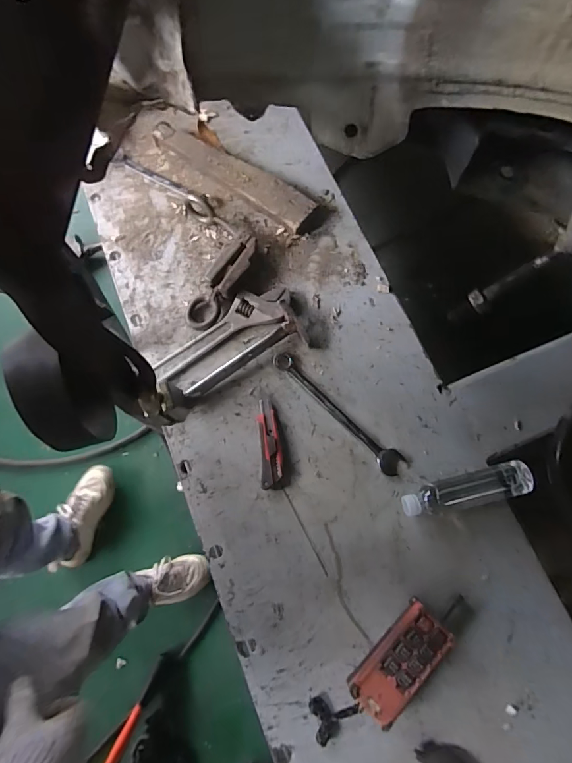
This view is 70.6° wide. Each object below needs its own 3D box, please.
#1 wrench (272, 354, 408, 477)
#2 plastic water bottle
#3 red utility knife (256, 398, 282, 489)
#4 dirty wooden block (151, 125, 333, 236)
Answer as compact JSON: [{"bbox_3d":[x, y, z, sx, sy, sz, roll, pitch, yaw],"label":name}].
[{"bbox_3d":[0.087,0.055,0.720,0.293,0.010,0.043,42,77,9],"label":"wrench"},{"bbox_3d":[0.297,0.182,0.671,0.214,0.048,0.054,-13,75,-5],"label":"plastic water bottle"},{"bbox_3d":[-0.029,0.104,0.696,0.036,0.019,0.150,-5,75,-3],"label":"red utility knife"},{"bbox_3d":[-0.105,-0.416,0.834,0.399,0.036,0.099,28,76,6],"label":"dirty wooden block"}]

